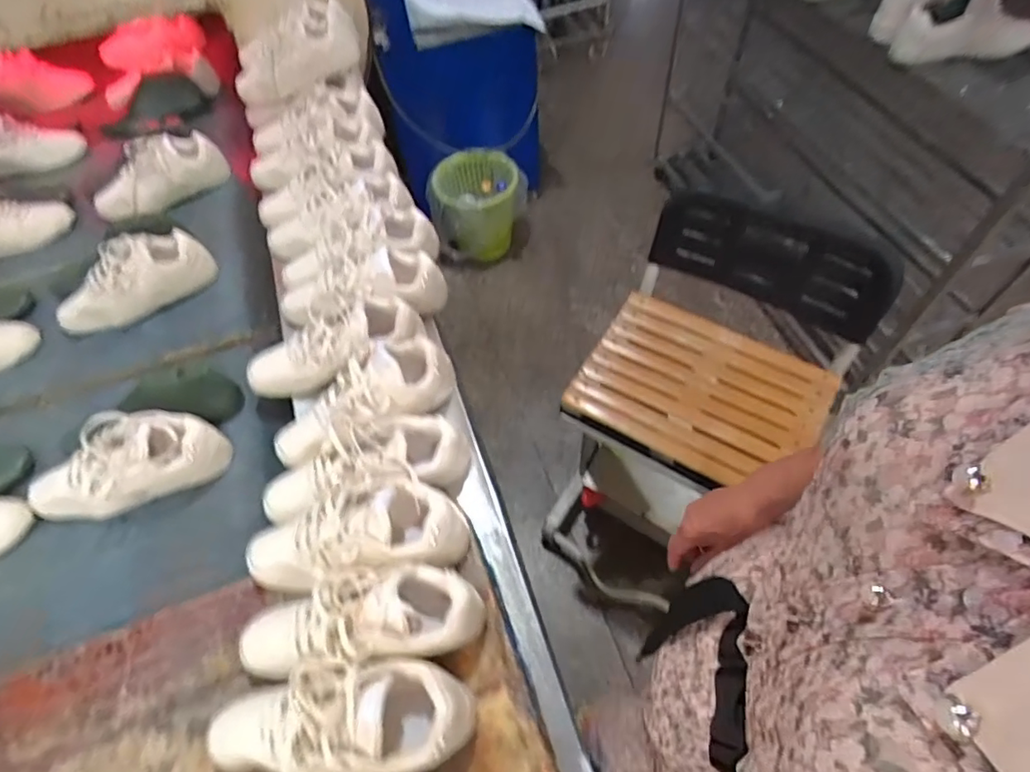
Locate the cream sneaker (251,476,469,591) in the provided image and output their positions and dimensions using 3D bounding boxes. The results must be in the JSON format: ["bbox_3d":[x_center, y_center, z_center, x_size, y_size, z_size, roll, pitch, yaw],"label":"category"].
[{"bbox_3d":[-0.188,0.173,0.640,0.256,0.089,0.096,-7,56,-1],"label":"cream sneaker"}]

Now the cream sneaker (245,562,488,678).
[{"bbox_3d":[-0.166,0.250,0.594,0.259,0.109,0.089,-3,56,2],"label":"cream sneaker"}]

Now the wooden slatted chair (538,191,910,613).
[{"bbox_3d":[0.335,0.095,1.131,0.373,0.728,0.471,34,65,22],"label":"wooden slatted chair"}]

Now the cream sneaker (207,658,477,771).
[{"bbox_3d":[-0.172,0.329,0.545,0.249,0.109,0.095,-3,56,2],"label":"cream sneaker"}]

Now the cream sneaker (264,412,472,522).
[{"bbox_3d":[-0.196,0.103,0.707,0.254,0.086,0.116,-9,56,-2],"label":"cream sneaker"}]

